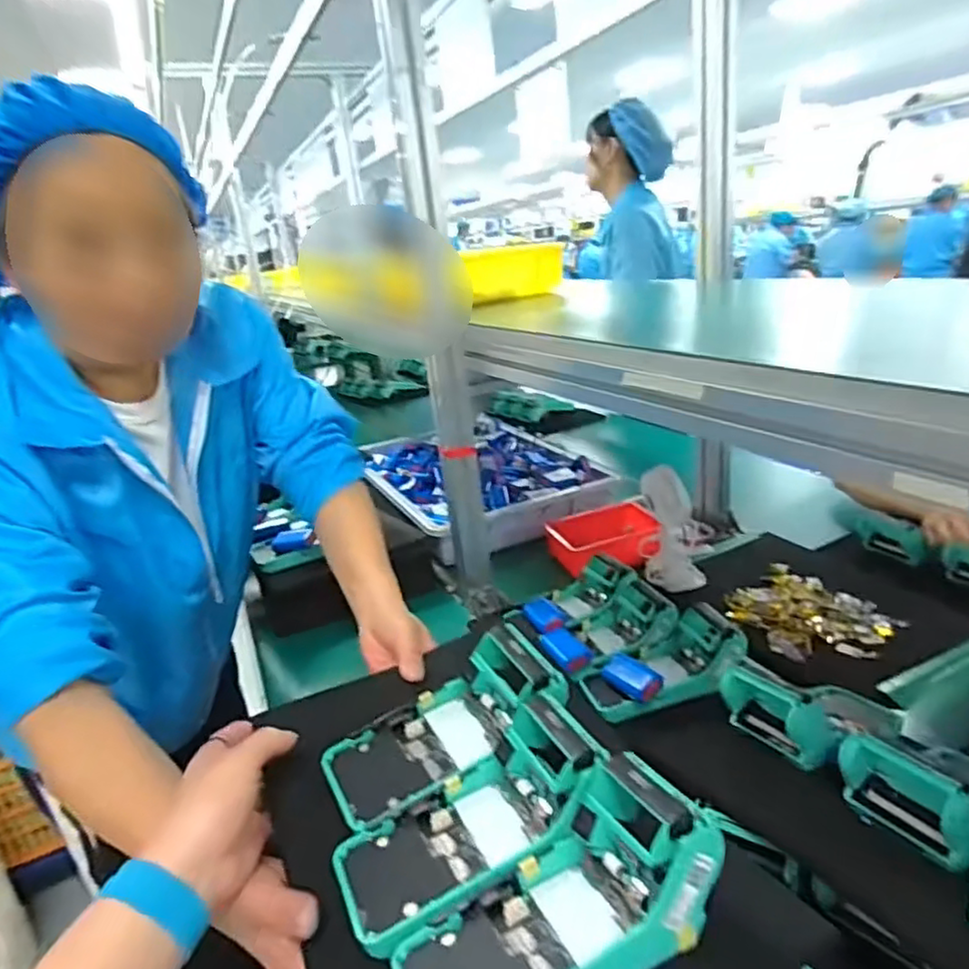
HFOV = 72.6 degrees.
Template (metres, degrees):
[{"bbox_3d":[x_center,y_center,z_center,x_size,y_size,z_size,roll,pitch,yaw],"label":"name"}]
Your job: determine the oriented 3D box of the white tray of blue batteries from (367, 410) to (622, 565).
[{"bbox_3d":[-0.026,-0.020,1.349,0.387,0.089,0.617,-15,20,-21],"label":"white tray of blue batteries"}]

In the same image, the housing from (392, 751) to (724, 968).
[{"bbox_3d":[0.034,0.209,0.337,0.159,0.060,0.081,-16,21,-24],"label":"housing"}]

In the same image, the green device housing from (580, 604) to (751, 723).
[{"bbox_3d":[0.189,0.188,0.708,0.165,0.077,0.095,-13,20,-16],"label":"green device housing"}]

